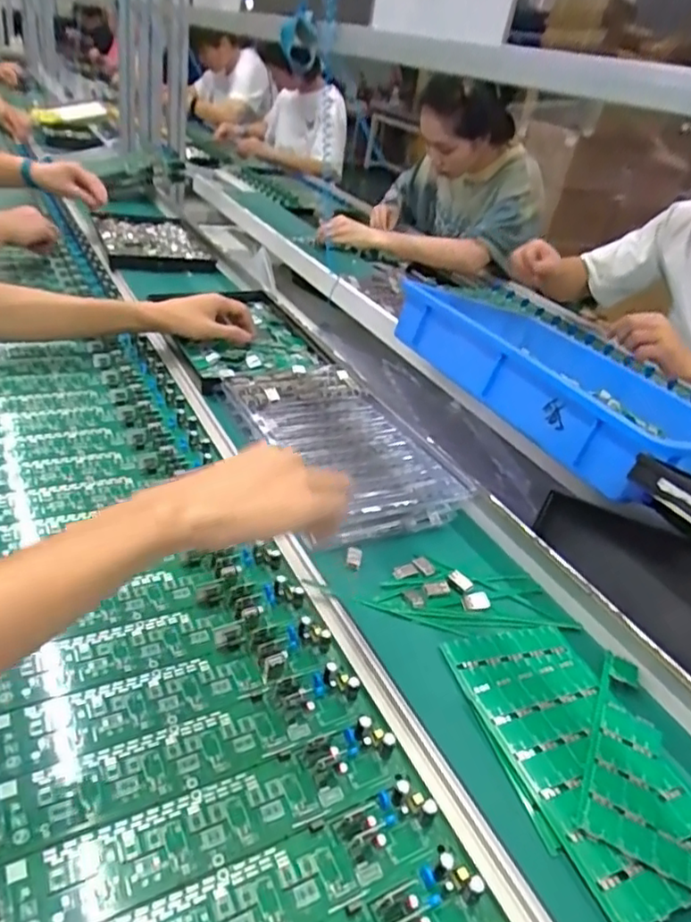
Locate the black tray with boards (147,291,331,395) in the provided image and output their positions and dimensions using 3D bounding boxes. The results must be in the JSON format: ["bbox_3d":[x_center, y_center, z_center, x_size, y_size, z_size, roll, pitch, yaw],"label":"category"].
[{"bbox_3d":[-0.149,-0.180,0.900,0.190,0.024,0.297,-7,36,-26],"label":"black tray with boards"}]

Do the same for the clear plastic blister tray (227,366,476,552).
[{"bbox_3d":[-0.009,-0.024,0.694,0.178,0.036,0.300,-6,36,-25],"label":"clear plastic blister tray"}]

